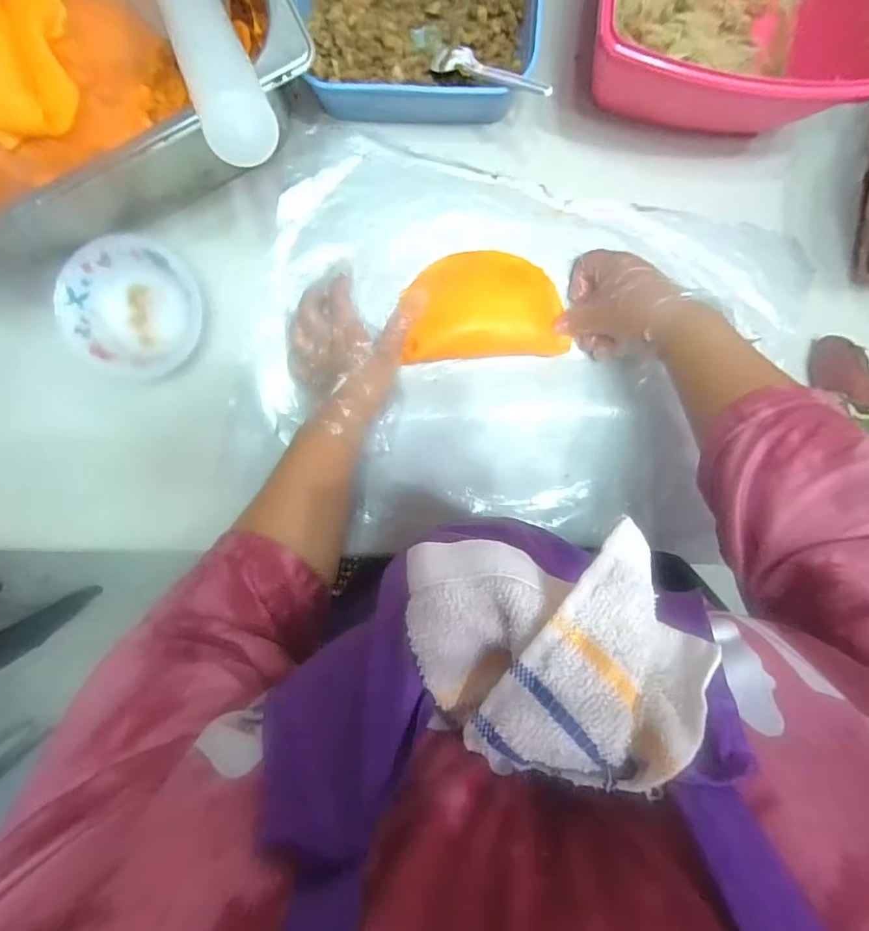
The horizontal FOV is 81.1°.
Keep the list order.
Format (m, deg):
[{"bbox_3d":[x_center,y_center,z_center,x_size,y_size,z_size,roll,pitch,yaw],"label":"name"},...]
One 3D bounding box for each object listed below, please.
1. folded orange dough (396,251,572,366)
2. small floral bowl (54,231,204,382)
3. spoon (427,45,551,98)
[{"bbox_3d":[0.047,-0.146,0.464,0.141,0.026,0.093,-3,97,1],"label":"folded orange dough"},{"bbox_3d":[-0.273,-0.140,0.458,0.108,0.034,0.122,26,97,-3],"label":"small floral bowl"},{"bbox_3d":[0.046,-0.323,0.415,0.110,0.011,0.020,30,97,17],"label":"spoon"}]

